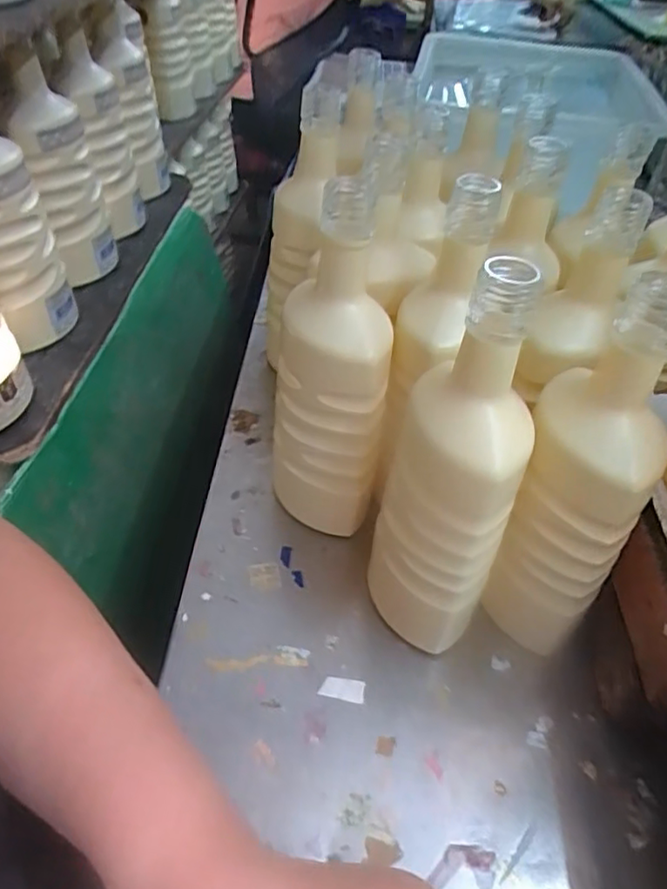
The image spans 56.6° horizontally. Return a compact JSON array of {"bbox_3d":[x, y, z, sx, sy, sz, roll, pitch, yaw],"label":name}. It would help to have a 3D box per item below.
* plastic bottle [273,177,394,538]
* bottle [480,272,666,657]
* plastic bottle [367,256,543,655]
[{"bbox_3d":[-0.005,-0.044,0.425,0.076,0.247,0.086,0,44,-5],"label":"plastic bottle"},{"bbox_3d":[0.142,0.028,0.368,0.067,0.251,0.064,22,47,17],"label":"bottle"},{"bbox_3d":[0.066,0.026,0.364,0.072,0.252,0.081,11,44,6],"label":"plastic bottle"}]

